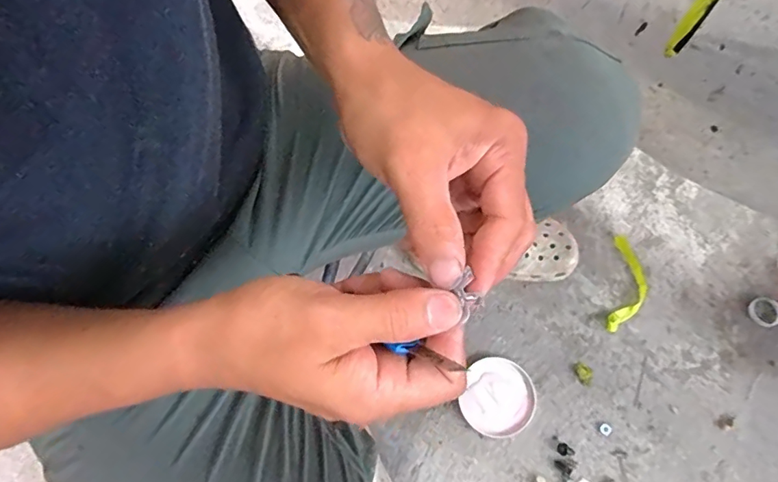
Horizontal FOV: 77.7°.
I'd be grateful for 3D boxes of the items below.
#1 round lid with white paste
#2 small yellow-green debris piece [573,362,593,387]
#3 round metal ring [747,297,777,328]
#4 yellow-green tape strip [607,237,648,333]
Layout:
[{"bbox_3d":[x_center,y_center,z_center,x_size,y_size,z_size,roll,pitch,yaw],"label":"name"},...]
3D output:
[{"bbox_3d":[0.157,0.223,0.689,0.100,0.007,0.105,0,69,0],"label":"round lid with white paste"},{"bbox_3d":[0.282,0.192,0.697,0.024,0.004,0.034,-27,71,-10],"label":"small yellow-green debris piece"},{"bbox_3d":[0.563,0.107,0.721,0.046,0.013,0.045,0,69,0],"label":"round metal ring"},{"bbox_3d":[0.367,0.067,0.739,0.052,0.007,0.153,13,69,5],"label":"yellow-green tape strip"}]

